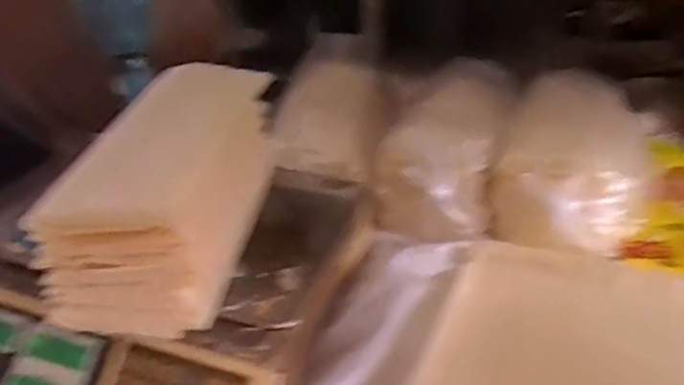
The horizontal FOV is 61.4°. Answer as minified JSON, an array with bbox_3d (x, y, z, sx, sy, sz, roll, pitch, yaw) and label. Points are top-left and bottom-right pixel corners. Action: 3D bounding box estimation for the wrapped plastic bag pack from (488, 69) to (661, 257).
[{"bbox_3d":[0.259,-0.030,0.646,0.158,0.147,0.184,12,32,25],"label":"wrapped plastic bag pack"}]

